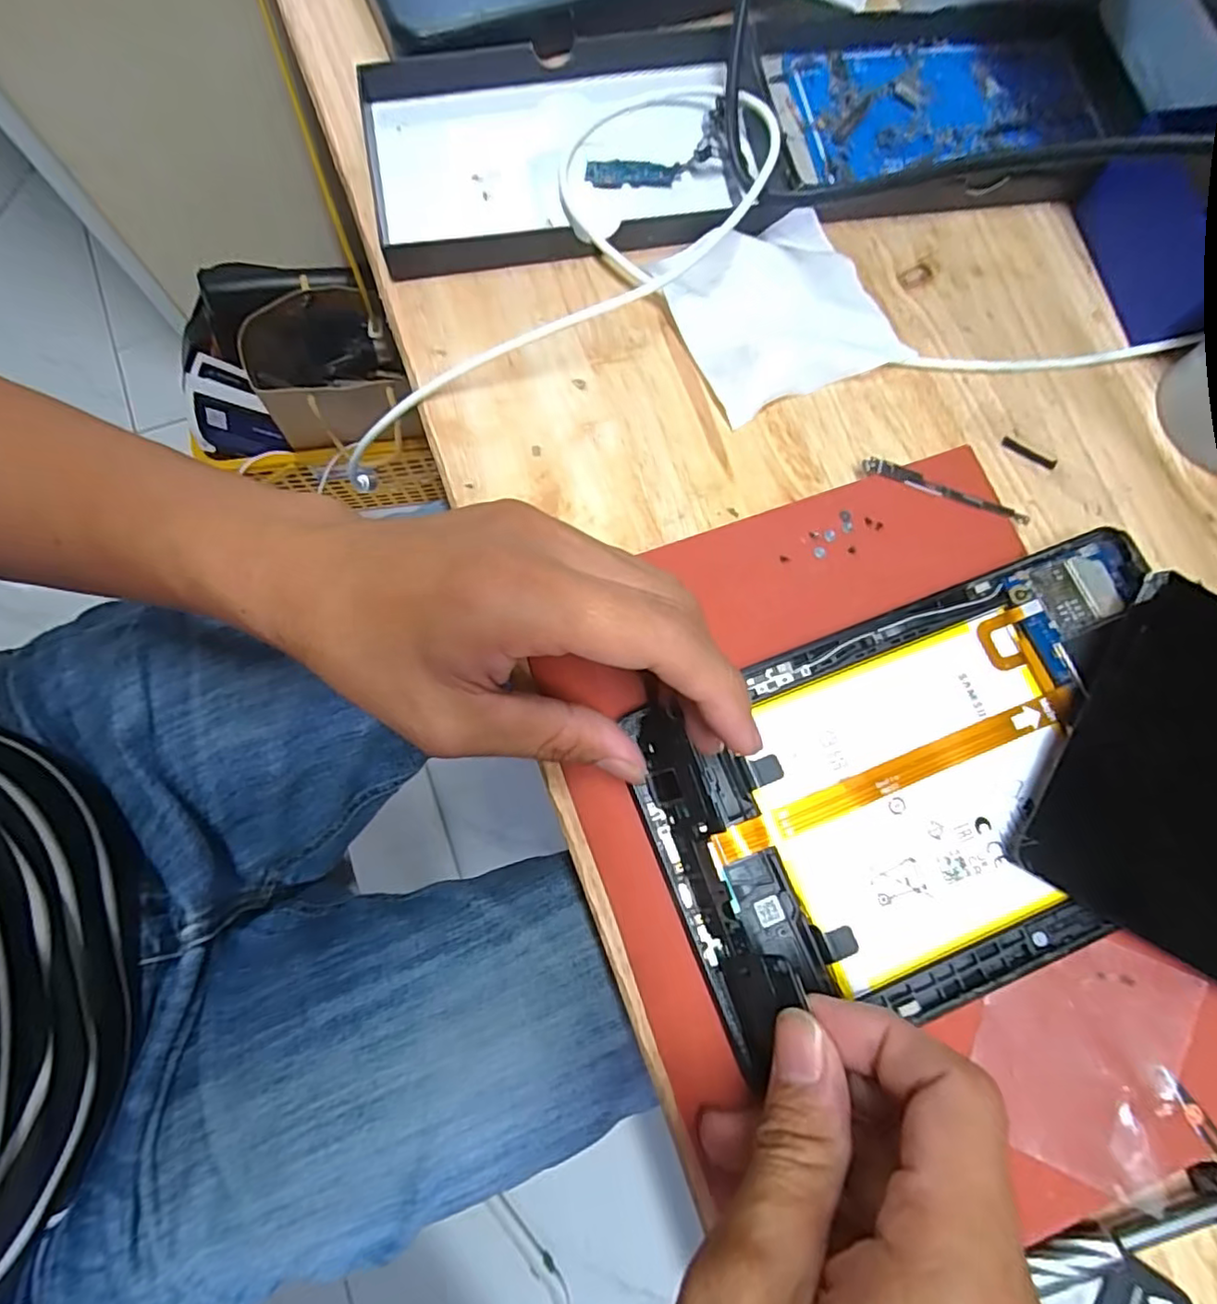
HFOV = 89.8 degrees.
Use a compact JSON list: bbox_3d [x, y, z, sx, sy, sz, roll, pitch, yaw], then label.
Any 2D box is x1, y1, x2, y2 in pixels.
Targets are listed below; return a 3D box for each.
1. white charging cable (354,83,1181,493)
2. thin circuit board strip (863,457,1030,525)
[{"bbox_3d":[0.051,-0.181,0.258,0.347,0.026,0.167,-10,77,-5],"label":"white charging cable"},{"bbox_3d":[0.133,-0.064,0.240,0.066,0.004,0.007,21,77,2],"label":"thin circuit board strip"}]

